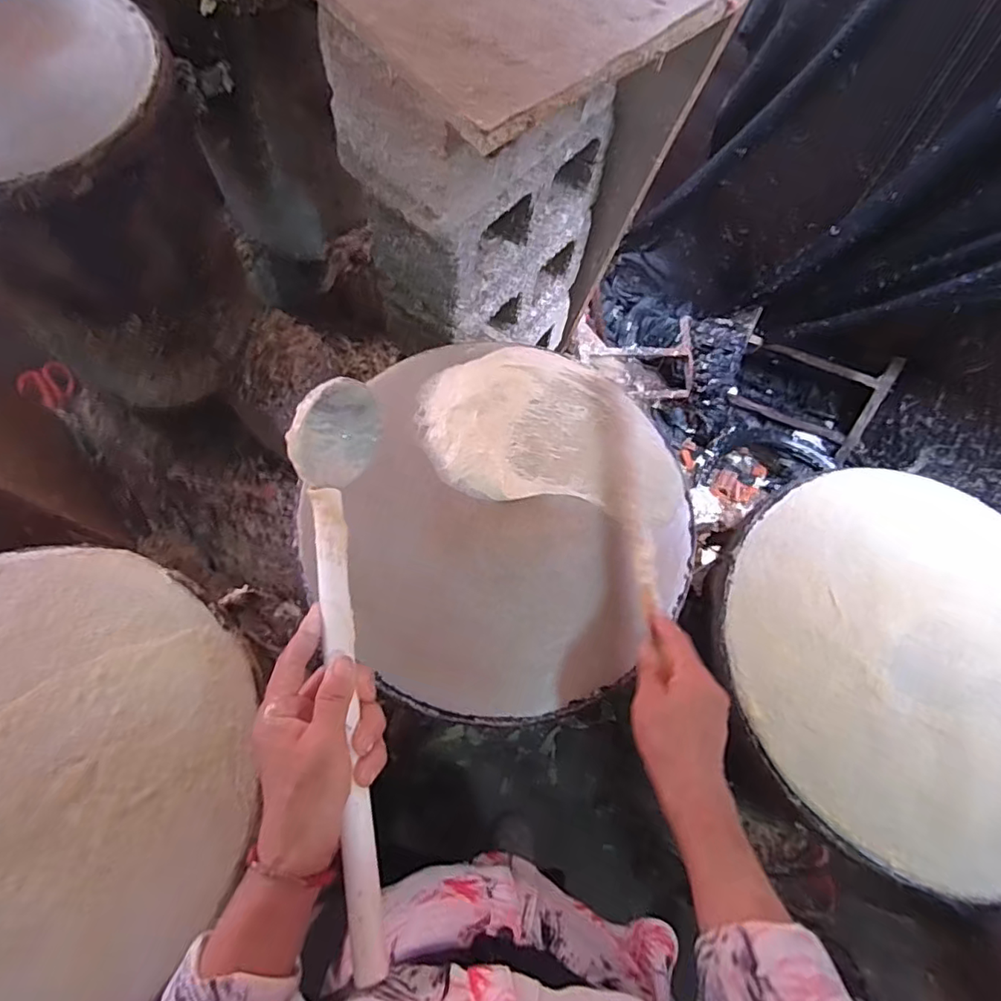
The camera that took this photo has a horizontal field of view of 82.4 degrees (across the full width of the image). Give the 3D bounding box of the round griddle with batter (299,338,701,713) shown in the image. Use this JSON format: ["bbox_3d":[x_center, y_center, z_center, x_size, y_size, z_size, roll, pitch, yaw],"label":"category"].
[{"bbox_3d":[0.007,0.014,0.562,0.346,0.047,0.365,2,69,-4],"label":"round griddle with batter"}]

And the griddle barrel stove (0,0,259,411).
[{"bbox_3d":[-0.632,-0.428,0.876,0.375,0.450,0.371,23,69,4],"label":"griddle barrel stove"}]

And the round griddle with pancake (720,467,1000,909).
[{"bbox_3d":[0.401,0.143,0.548,0.356,0.061,0.369,2,69,-4],"label":"round griddle with pancake"}]

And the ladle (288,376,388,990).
[{"bbox_3d":[-0.104,0.093,0.396,0.061,0.083,0.388,-8,70,-4],"label":"ladle"}]

